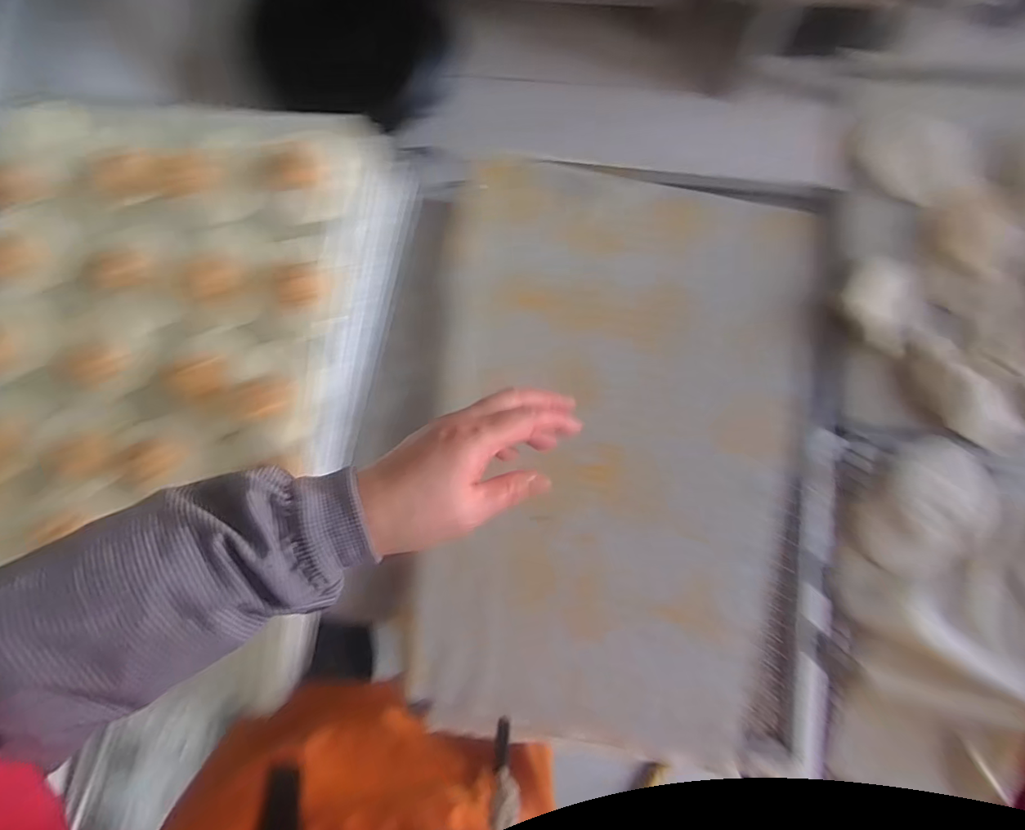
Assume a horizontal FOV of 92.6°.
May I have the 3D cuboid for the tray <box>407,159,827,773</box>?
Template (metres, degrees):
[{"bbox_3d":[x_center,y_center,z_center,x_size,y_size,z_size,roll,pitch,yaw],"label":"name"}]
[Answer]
[{"bbox_3d":[0.108,0.039,0.528,0.412,0.045,0.597,5,87,1],"label":"tray"}]

